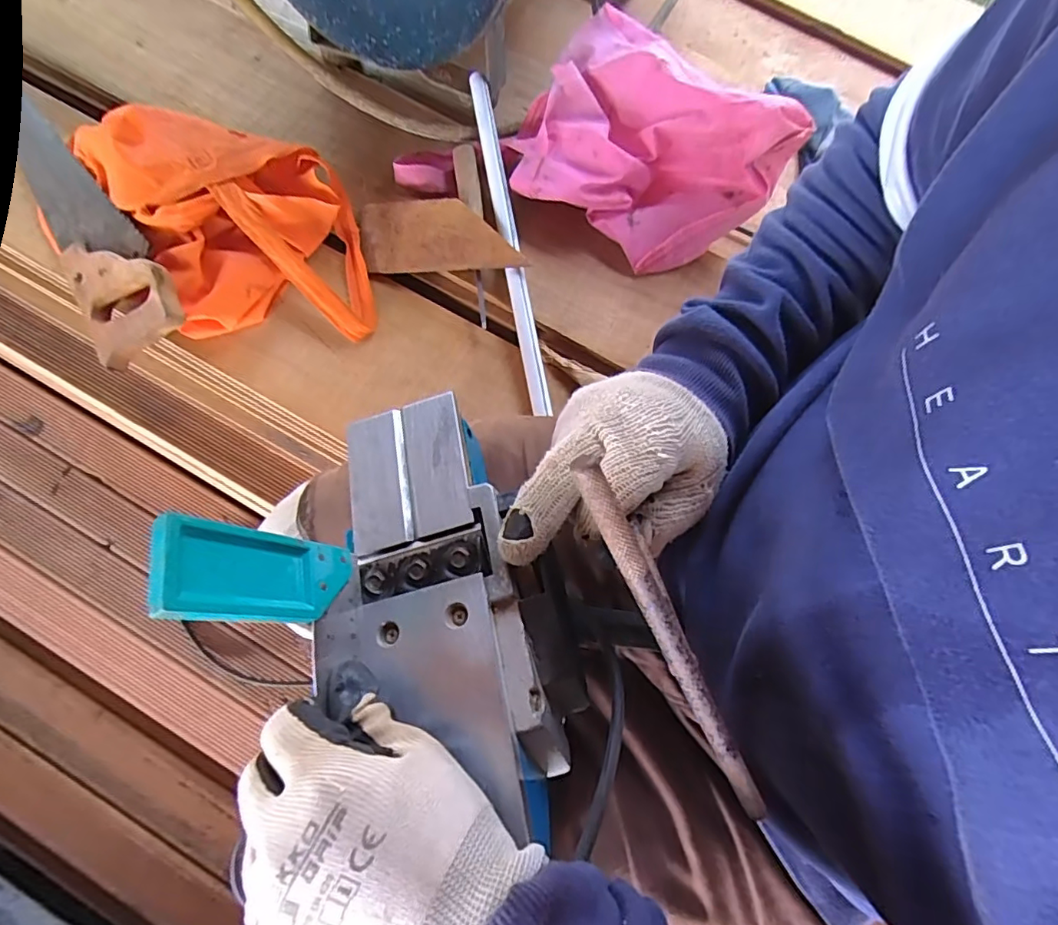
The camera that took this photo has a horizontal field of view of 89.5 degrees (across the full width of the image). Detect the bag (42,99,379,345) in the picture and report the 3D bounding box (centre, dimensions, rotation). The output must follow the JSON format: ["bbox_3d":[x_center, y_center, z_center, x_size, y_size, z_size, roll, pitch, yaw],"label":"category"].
[{"bbox_3d":[-0.327,-0.253,0.562,0.280,0.079,0.265,-10,75,-6],"label":"bag"}]

